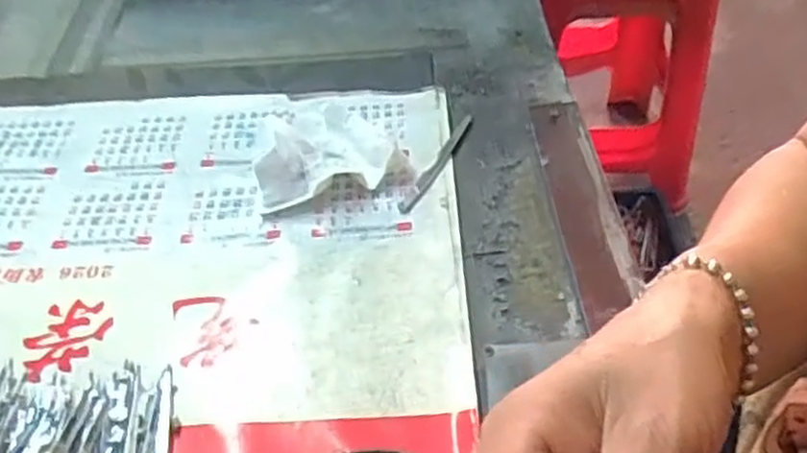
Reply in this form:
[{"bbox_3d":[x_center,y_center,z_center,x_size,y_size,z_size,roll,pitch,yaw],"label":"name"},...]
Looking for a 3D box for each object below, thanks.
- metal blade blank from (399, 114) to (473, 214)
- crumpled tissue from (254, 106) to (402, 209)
[{"bbox_3d":[0.026,-0.045,0.489,0.012,0.004,0.103,20,49,22],"label":"metal blade blank"},{"bbox_3d":[-0.054,-0.064,0.496,0.086,0.034,0.104,-7,45,-4],"label":"crumpled tissue"}]

